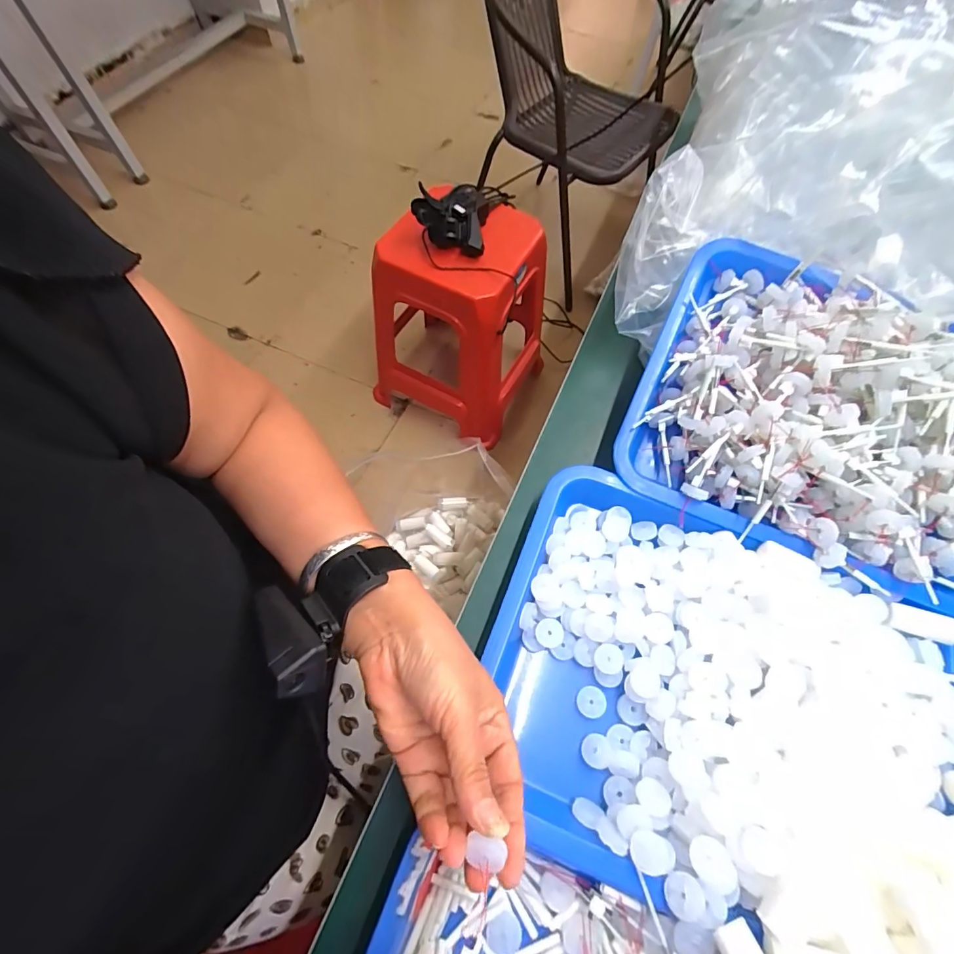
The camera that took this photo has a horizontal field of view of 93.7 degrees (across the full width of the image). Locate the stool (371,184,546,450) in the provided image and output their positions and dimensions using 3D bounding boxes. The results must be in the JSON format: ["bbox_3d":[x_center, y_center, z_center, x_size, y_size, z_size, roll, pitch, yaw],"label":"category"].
[{"bbox_3d":[-0.034,-0.397,1.143,0.364,0.495,0.392,23,66,9],"label":"stool"}]

